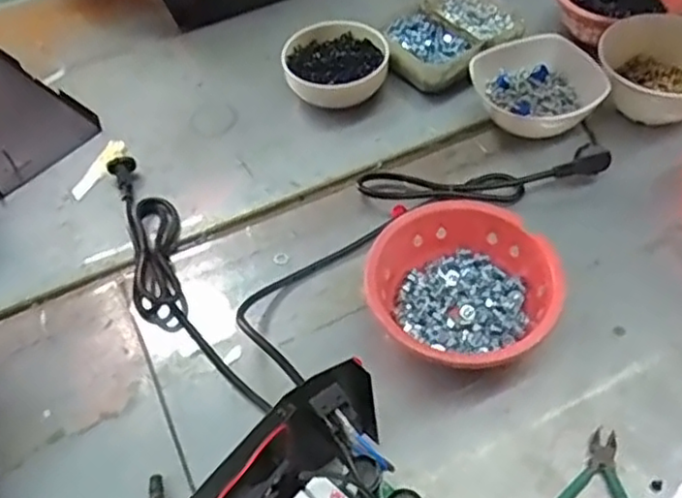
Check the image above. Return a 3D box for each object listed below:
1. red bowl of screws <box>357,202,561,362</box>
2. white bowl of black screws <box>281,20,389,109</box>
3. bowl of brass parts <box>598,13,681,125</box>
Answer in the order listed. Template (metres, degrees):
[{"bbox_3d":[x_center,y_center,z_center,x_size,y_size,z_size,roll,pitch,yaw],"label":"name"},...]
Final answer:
[{"bbox_3d":[0.113,0.043,0.658,0.172,0.075,0.170,-2,52,3],"label":"red bowl of screws"},{"bbox_3d":[-0.008,-0.233,0.902,0.136,0.054,0.155,-1,52,4],"label":"white bowl of black screws"},{"bbox_3d":[0.382,-0.205,0.821,0.155,0.077,0.144,19,56,18],"label":"bowl of brass parts"}]

